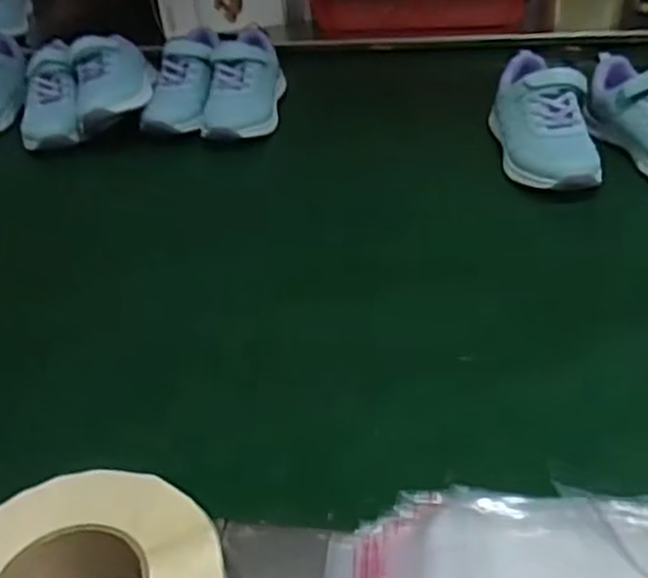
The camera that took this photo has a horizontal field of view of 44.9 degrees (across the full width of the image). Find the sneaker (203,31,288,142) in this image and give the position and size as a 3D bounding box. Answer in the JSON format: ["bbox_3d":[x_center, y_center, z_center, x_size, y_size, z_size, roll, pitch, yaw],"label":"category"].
[{"bbox_3d":[-0.089,-0.243,0.947,0.083,0.074,0.195,3,51,12],"label":"sneaker"}]

